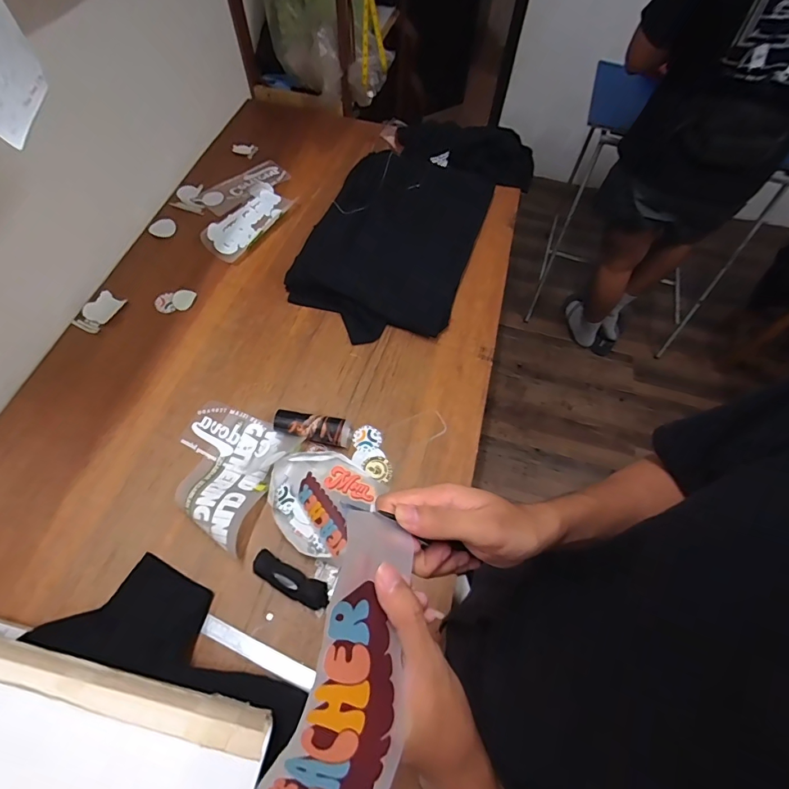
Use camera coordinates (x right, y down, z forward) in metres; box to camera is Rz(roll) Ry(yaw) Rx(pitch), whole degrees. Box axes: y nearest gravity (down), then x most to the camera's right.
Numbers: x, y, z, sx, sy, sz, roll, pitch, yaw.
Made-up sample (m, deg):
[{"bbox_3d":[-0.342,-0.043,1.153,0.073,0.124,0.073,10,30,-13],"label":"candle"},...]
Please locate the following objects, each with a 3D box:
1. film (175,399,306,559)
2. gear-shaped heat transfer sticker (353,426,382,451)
[{"bbox_3d":[-0.310,0.126,0.766,0.217,0.061,0.226,22,62,8],"label":"film"},{"bbox_3d":[-0.052,0.086,0.833,0.052,0.005,0.050,22,62,8],"label":"gear-shaped heat transfer sticker"}]

